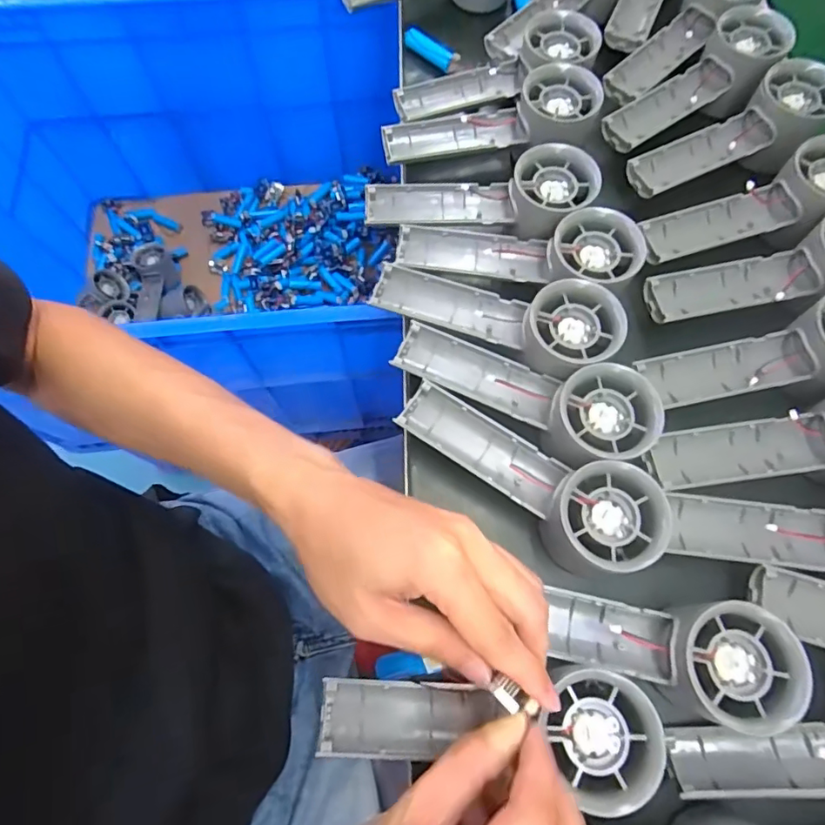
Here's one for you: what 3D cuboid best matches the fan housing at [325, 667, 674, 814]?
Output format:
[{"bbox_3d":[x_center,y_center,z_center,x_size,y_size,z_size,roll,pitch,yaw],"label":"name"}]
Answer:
[{"bbox_3d":[0.033,0.155,0.251,0.156,0.033,0.056,-2,70,-1],"label":"fan housing"}]

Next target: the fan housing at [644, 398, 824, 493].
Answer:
[{"bbox_3d":[0.212,0.023,0.301,0.159,0.044,0.053,-12,71,-4],"label":"fan housing"}]

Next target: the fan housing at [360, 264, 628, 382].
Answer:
[{"bbox_3d":[0.051,-0.060,0.338,0.156,0.032,0.052,16,70,20],"label":"fan housing"}]

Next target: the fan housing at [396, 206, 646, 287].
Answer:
[{"bbox_3d":[0.069,-0.105,0.355,0.157,0.036,0.048,4,70,16],"label":"fan housing"}]

